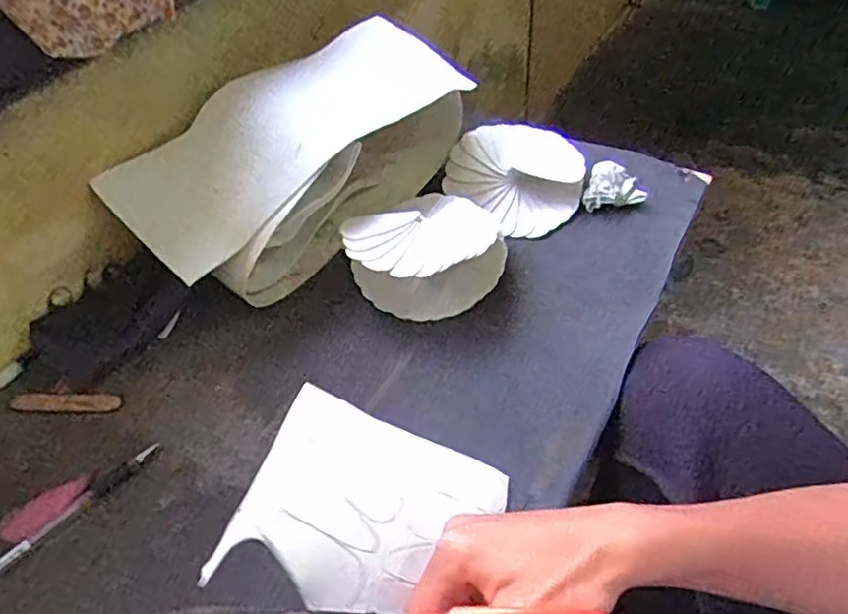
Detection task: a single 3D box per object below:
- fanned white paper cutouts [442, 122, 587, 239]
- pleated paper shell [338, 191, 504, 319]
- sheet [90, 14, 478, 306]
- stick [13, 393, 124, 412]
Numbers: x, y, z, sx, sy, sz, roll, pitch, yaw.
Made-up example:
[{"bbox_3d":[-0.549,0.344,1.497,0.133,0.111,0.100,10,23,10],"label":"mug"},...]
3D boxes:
[{"bbox_3d":[0.094,-0.135,0.647,0.125,0.027,0.135,0,68,-1],"label":"fanned white paper cutouts"},{"bbox_3d":[0.005,-0.052,0.584,0.133,0.057,0.114,-35,55,-24],"label":"pleated paper shell"},{"bbox_3d":[-0.110,-0.137,0.627,0.129,0.128,0.336,35,59,30],"label":"sheet"},{"bbox_3d":[-0.292,0.078,0.530,0.089,0.004,0.016,0,52,0],"label":"stick"}]

